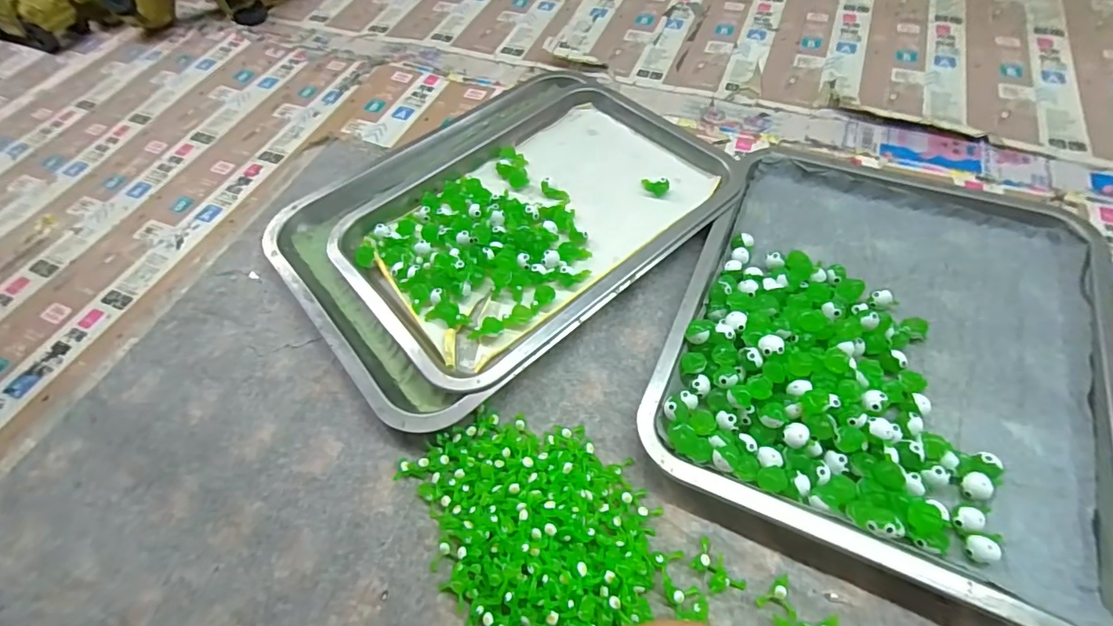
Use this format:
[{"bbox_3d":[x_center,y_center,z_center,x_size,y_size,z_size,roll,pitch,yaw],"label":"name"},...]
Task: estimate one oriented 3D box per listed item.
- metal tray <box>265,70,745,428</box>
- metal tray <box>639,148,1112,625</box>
[{"bbox_3d":[-0.043,-0.089,0.429,0.348,0.024,0.260,-37,61,-18],"label":"metal tray"},{"bbox_3d":[0.230,-0.003,0.346,0.259,0.029,0.337,20,61,17],"label":"metal tray"}]

